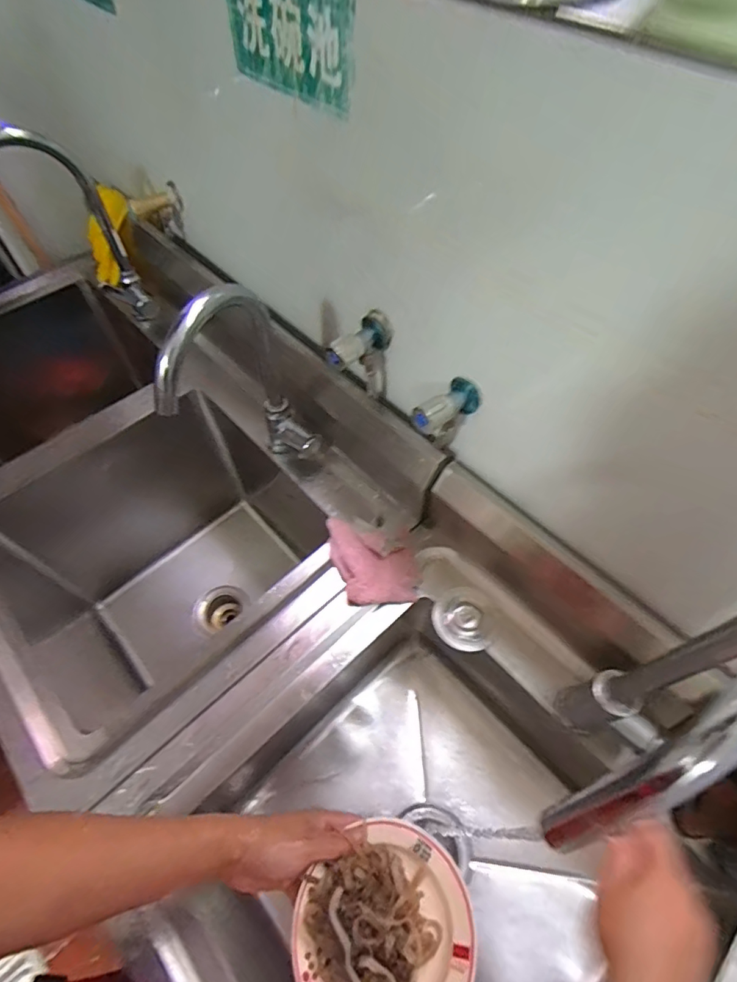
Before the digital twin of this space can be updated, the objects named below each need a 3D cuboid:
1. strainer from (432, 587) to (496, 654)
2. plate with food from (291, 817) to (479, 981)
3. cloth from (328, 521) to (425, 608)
[{"bbox_3d":[0.129,0.169,0.629,0.081,0.034,0.076,0,56,0],"label":"strainer"},{"bbox_3d":[0.016,0.365,0.387,0.143,0.047,0.131,0,56,0],"label":"plate with food"},{"bbox_3d":[0.009,0.092,0.665,0.117,0.033,0.136,-10,57,-7],"label":"cloth"}]

